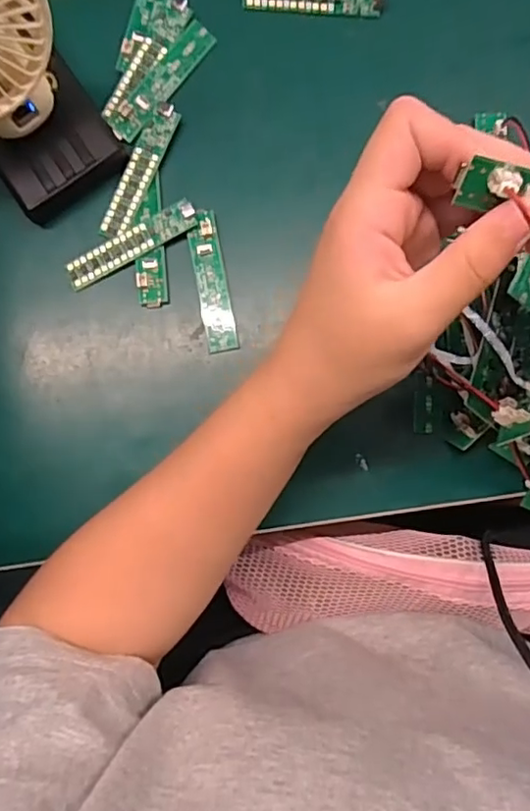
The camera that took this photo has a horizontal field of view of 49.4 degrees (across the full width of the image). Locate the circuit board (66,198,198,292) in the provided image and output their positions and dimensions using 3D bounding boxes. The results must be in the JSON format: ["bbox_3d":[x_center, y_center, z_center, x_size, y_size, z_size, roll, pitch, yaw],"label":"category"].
[{"bbox_3d":[-0.079,-0.095,0.337,0.082,0.008,0.017,-28,87,-1],"label":"circuit board"}]

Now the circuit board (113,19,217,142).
[{"bbox_3d":[-0.061,-0.195,0.346,0.018,0.004,0.082,36,88,2],"label":"circuit board"}]

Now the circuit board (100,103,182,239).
[{"bbox_3d":[-0.075,-0.139,0.342,0.019,0.004,0.084,24,88,2],"label":"circuit board"}]

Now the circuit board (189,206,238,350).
[{"bbox_3d":[-0.031,-0.072,0.337,0.018,0.005,0.082,-11,87,0],"label":"circuit board"}]

